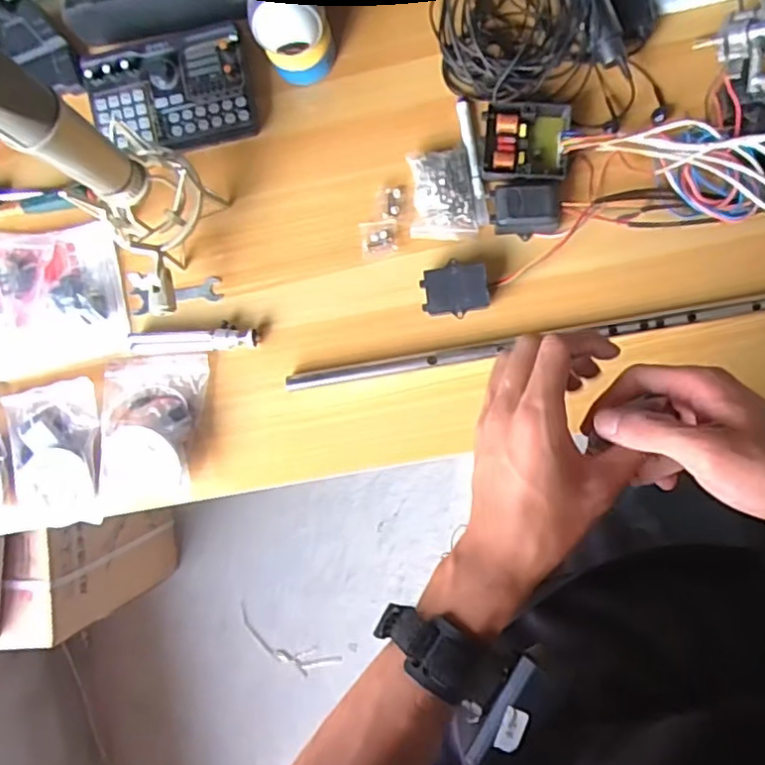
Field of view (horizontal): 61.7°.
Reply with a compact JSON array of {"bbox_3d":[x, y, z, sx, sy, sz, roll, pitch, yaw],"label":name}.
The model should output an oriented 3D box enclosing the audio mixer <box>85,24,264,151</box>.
[{"bbox_3d":[-0.224,-0.304,0.681,0.166,0.030,0.107,-12,87,7],"label":"audio mixer"}]

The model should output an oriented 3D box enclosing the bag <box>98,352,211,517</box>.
[{"bbox_3d":[-0.244,0.054,0.675,0.107,0.047,0.161,-1,89,7],"label":"bag"}]

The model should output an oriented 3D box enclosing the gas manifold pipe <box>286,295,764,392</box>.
[{"bbox_3d":[0.146,-0.039,0.628,0.486,0.015,0.017,-10,89,5],"label":"gas manifold pipe"}]

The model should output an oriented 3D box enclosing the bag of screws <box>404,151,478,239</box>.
[{"bbox_3d":[0.062,-0.193,0.655,0.065,0.020,0.086,-2,88,7],"label":"bag of screws"}]

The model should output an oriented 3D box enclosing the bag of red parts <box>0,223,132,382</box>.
[{"bbox_3d":[-0.388,-0.088,0.703,0.214,0.024,0.150,-11,87,7],"label":"bag of red parts"}]

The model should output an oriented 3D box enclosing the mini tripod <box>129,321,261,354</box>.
[{"bbox_3d":[-0.201,-0.046,0.682,0.138,0.020,0.025,-4,88,7],"label":"mini tripod"}]

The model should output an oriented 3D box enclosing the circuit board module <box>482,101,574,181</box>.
[{"bbox_3d":[0.145,-0.240,0.643,0.084,0.026,0.075,1,89,7],"label":"circuit board module"}]

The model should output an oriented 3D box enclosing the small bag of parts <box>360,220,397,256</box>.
[{"bbox_3d":[-0.004,-0.152,0.671,0.034,0.007,0.033,-10,88,7],"label":"small bag of parts"}]

